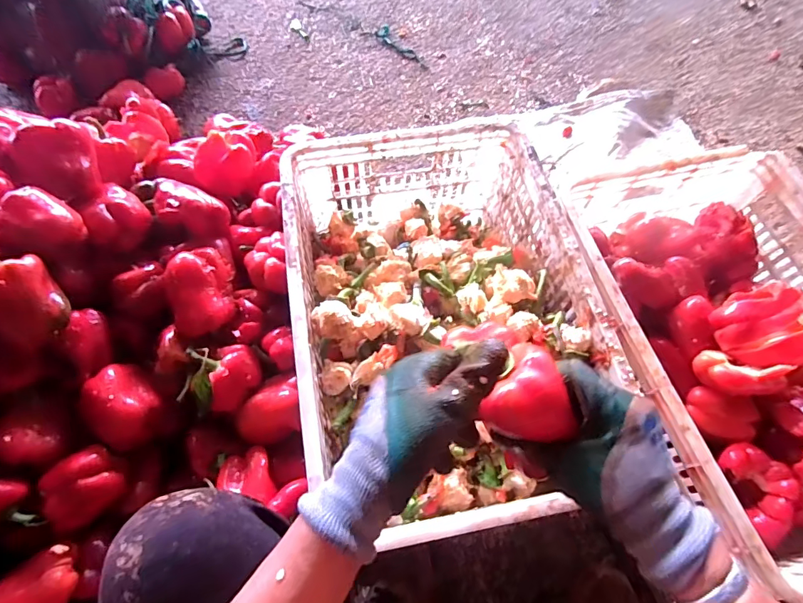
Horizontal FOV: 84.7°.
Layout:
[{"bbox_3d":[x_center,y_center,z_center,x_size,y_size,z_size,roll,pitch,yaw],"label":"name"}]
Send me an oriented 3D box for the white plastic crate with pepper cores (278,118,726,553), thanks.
[{"bbox_3d":[0.061,0.048,0.671,0.383,0.322,0.514,-11,64,-7],"label":"white plastic crate with pepper cores"}]

